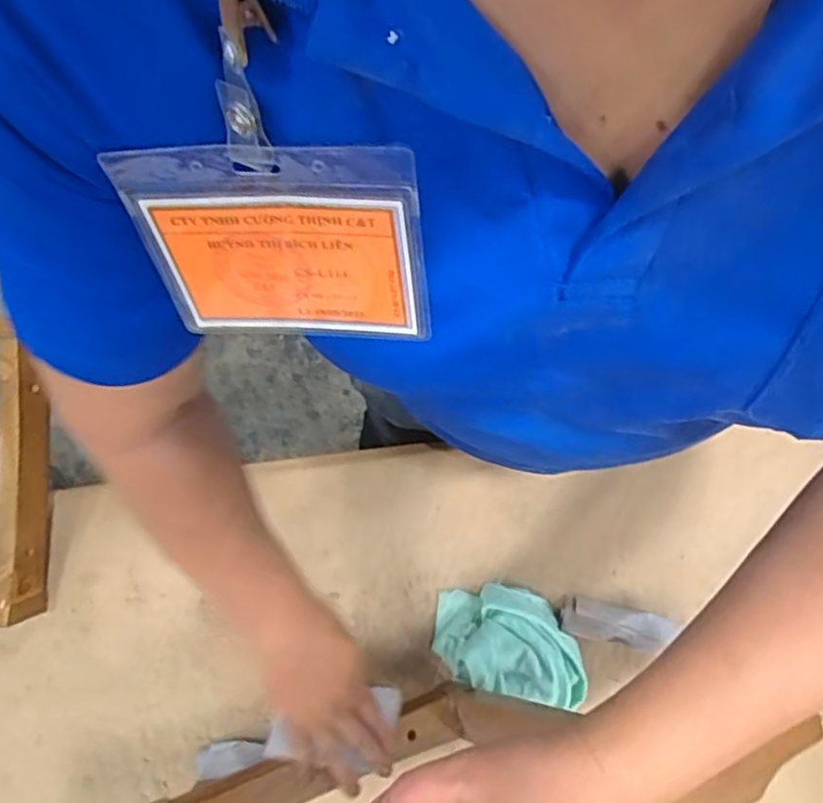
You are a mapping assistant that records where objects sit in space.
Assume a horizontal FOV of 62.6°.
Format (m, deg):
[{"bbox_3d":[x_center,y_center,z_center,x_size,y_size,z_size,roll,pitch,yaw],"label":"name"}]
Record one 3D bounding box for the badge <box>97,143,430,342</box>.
[{"bbox_3d":[-0.045,-0.052,0.240,0.097,0.087,0.004,3,53,7],"label":"badge"}]

